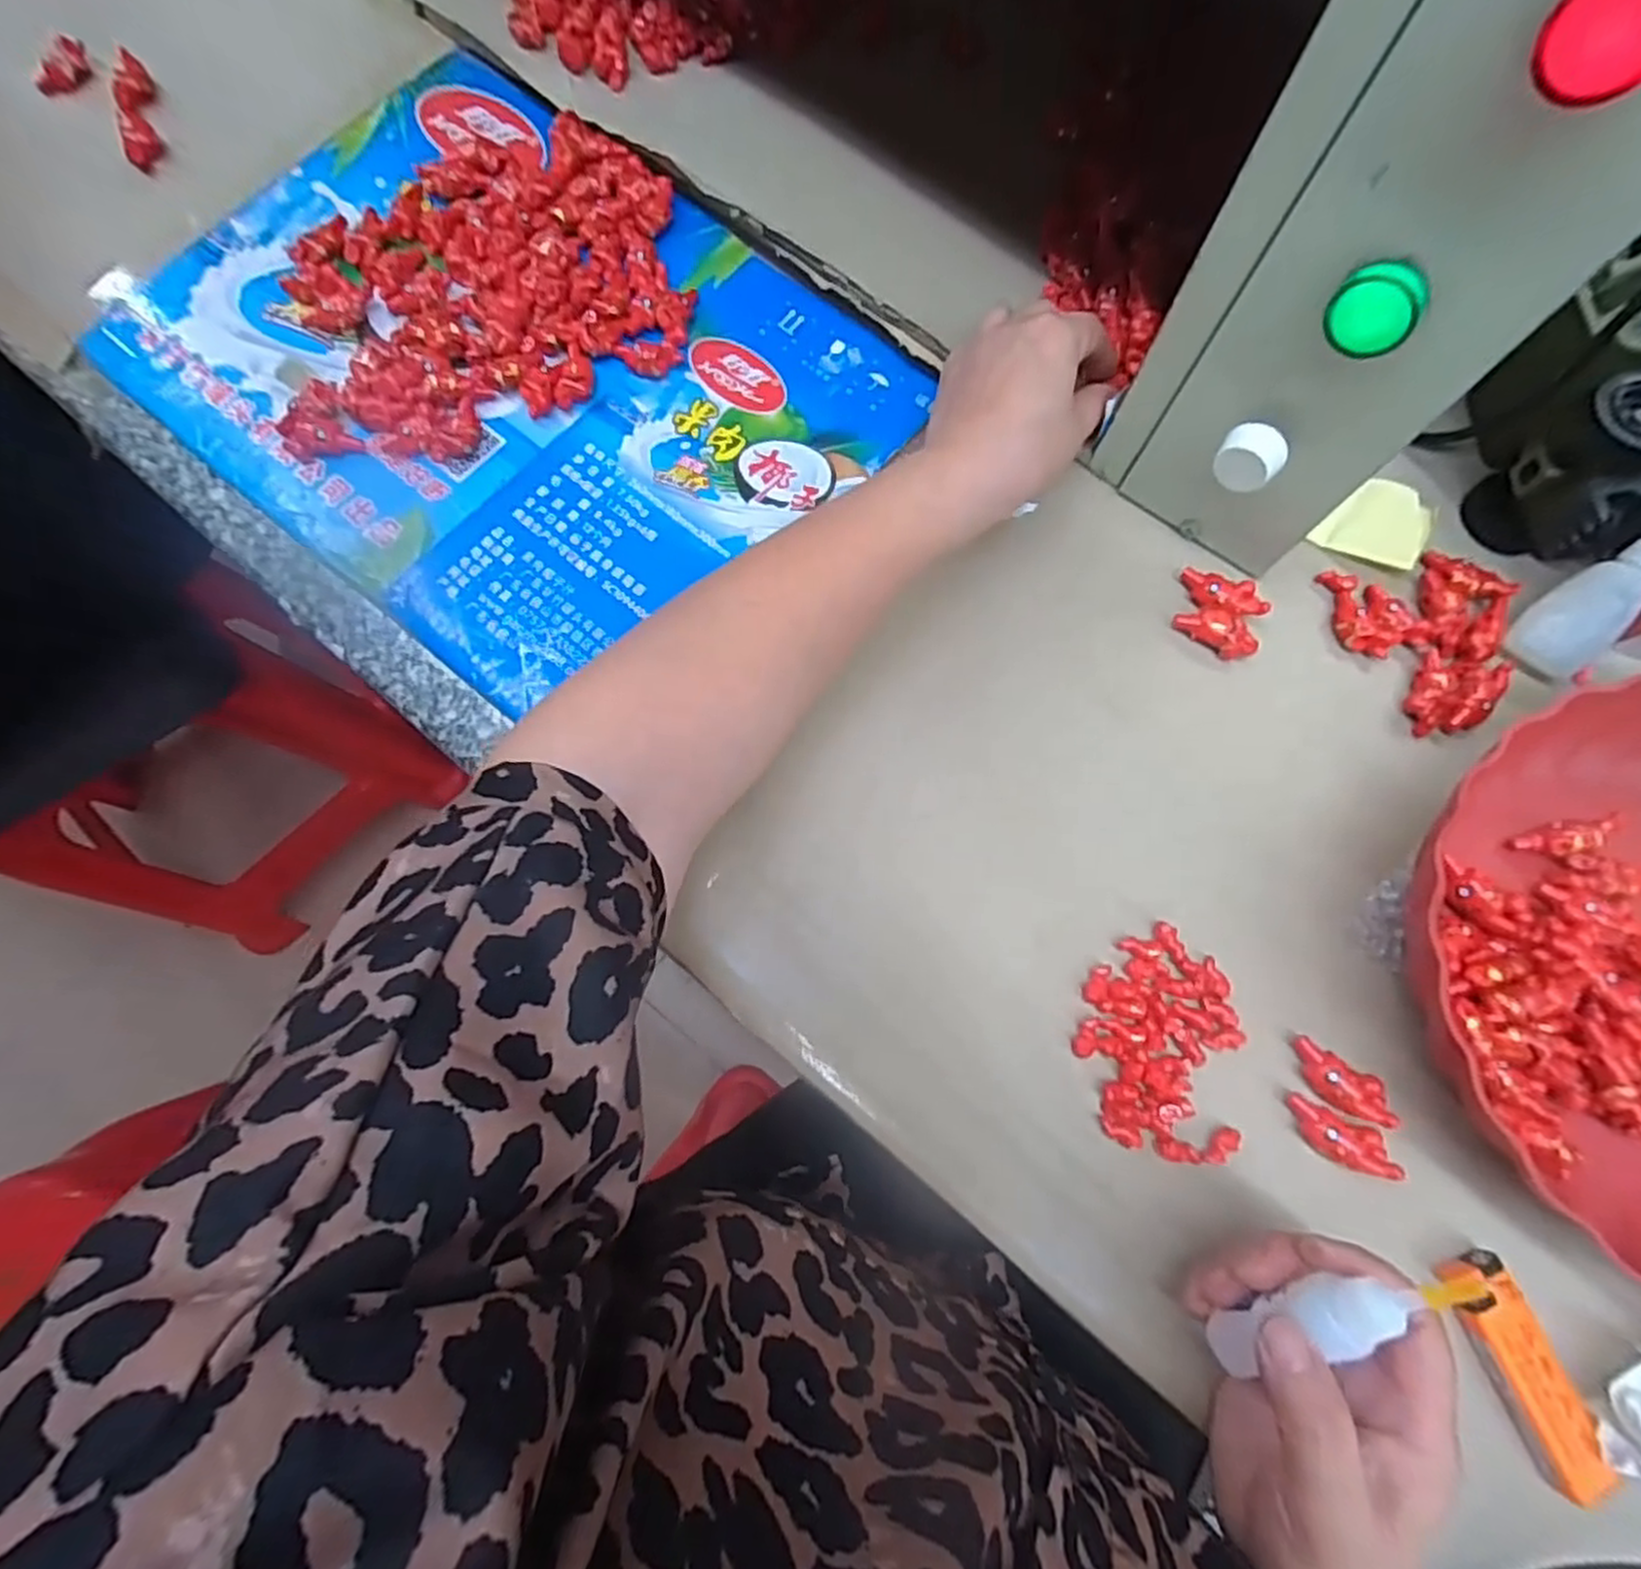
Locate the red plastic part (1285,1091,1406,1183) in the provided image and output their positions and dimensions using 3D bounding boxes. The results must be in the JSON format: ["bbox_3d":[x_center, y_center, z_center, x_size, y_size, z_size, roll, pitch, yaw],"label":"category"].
[{"bbox_3d":[0.215,0.146,0.303,0.044,0.009,0.019,31,78,24],"label":"red plastic part"}]

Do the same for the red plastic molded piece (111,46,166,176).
[{"bbox_3d":[-0.404,-0.397,0.433,0.020,0.008,0.084,-19,77,-5],"label":"red plastic molded piece"}]

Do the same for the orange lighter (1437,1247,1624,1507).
[{"bbox_3d":[0.272,0.226,0.283,0.024,0.012,0.078,-22,76,-6],"label":"orange lighter"}]

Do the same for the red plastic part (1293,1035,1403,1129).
[{"bbox_3d":[0.217,0.124,0.304,0.042,0.007,0.020,40,79,24],"label":"red plastic part"}]

